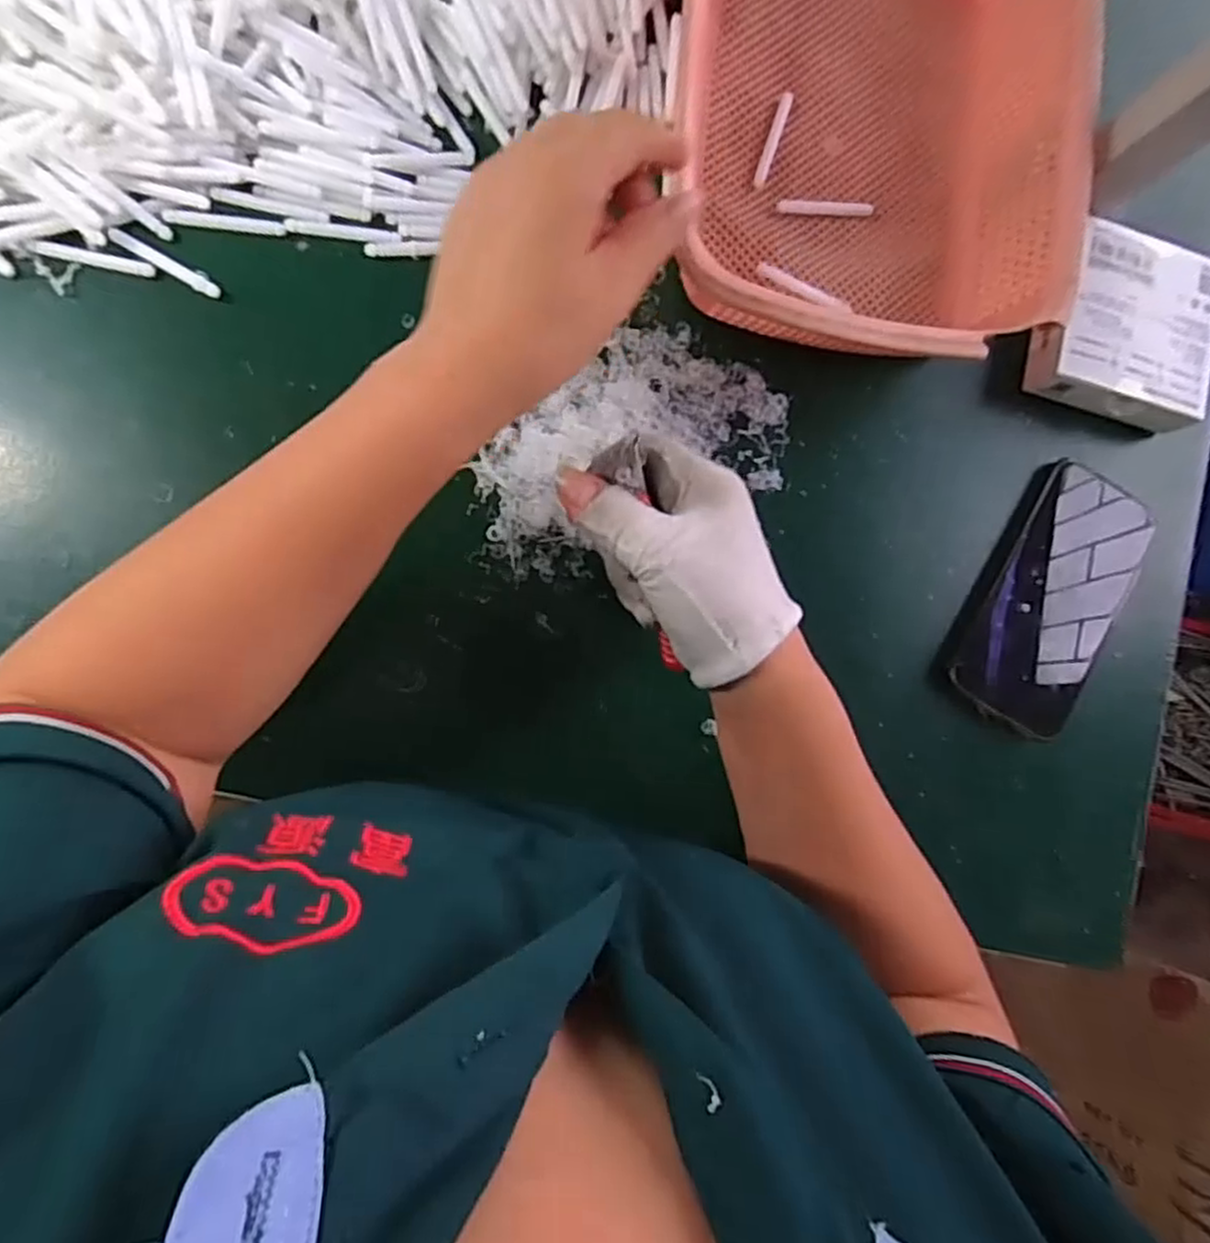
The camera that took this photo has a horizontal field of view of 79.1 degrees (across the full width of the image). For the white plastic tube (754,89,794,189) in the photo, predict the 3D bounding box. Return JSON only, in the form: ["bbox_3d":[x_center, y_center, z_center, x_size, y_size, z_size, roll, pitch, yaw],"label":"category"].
[{"bbox_3d":[0.099,-0.281,0.426,0.008,0.004,0.062,19,86,-8],"label":"white plastic tube"}]

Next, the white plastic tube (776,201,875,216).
[{"bbox_3d":[0.130,-0.243,0.429,0.059,0.004,0.007,-3,89,-9],"label":"white plastic tube"}]

